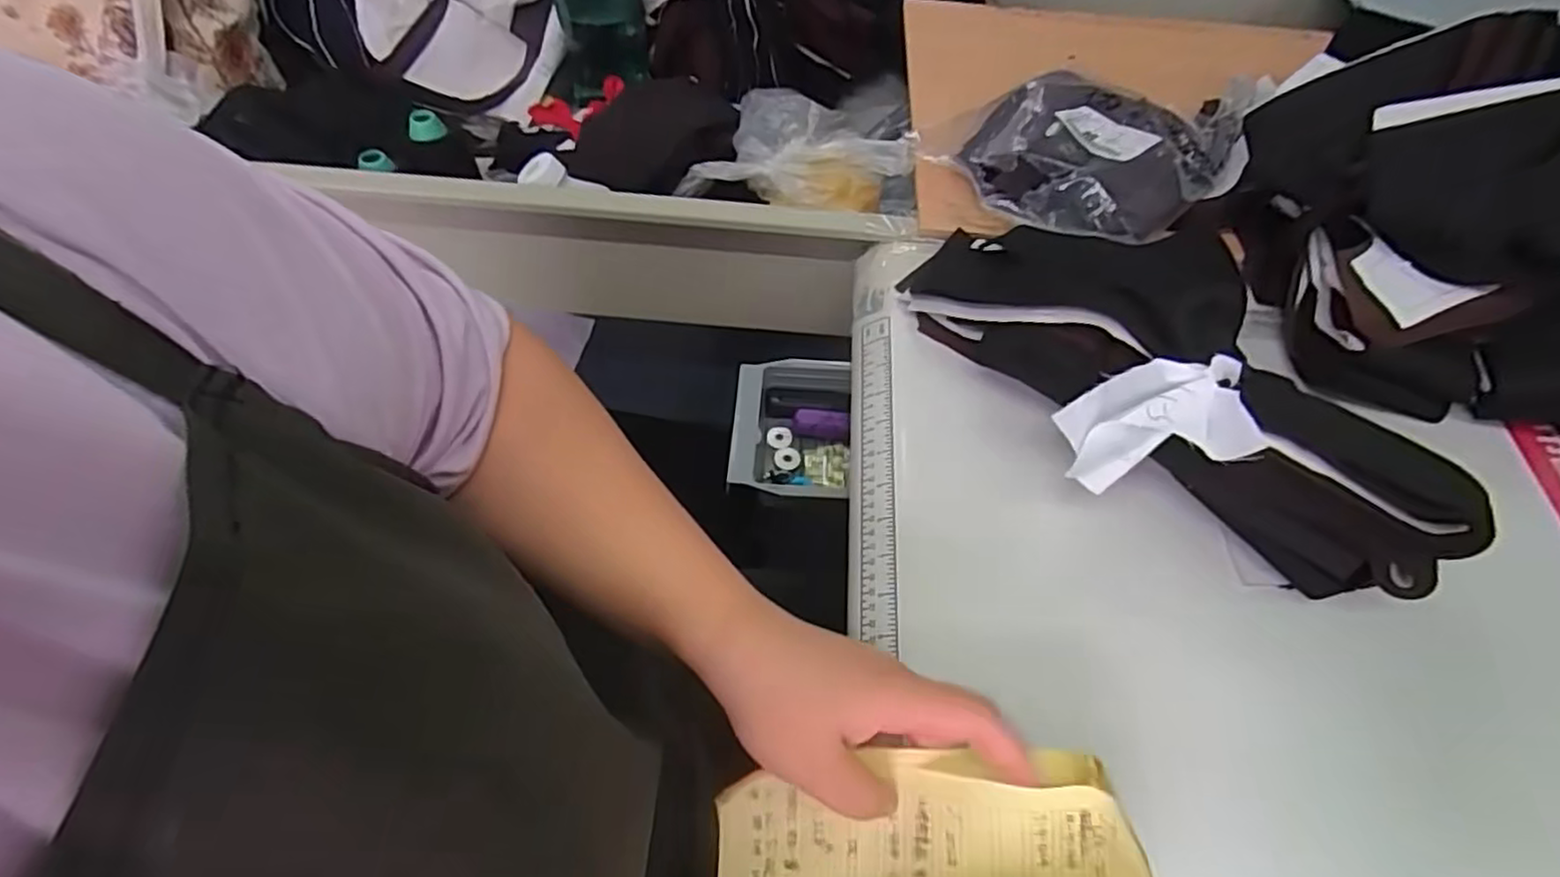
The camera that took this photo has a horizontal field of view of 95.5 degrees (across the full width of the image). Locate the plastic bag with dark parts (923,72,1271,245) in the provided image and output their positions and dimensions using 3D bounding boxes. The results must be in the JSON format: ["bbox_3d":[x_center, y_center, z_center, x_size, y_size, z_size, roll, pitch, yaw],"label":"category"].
[{"bbox_3d":[0.280,-0.254,0.606,0.187,0.056,0.270,36,63,25],"label":"plastic bag with dark parts"}]

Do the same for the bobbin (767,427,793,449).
[{"bbox_3d":[-0.001,0.000,0.571,0.020,0.007,0.018,-8,58,-8],"label":"bobbin"}]

